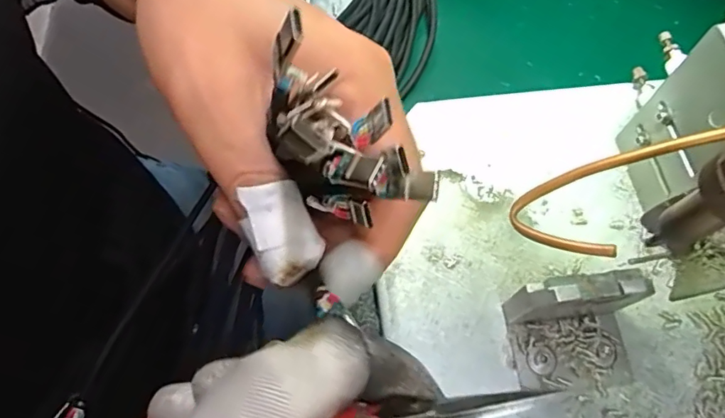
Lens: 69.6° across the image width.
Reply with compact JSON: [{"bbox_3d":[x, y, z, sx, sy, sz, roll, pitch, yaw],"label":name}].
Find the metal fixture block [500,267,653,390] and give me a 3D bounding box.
[{"bbox_3d":[0.089,0.052,0.214,0.051,0.046,0.040,-7,67,-2],"label":"metal fixture block"}]

